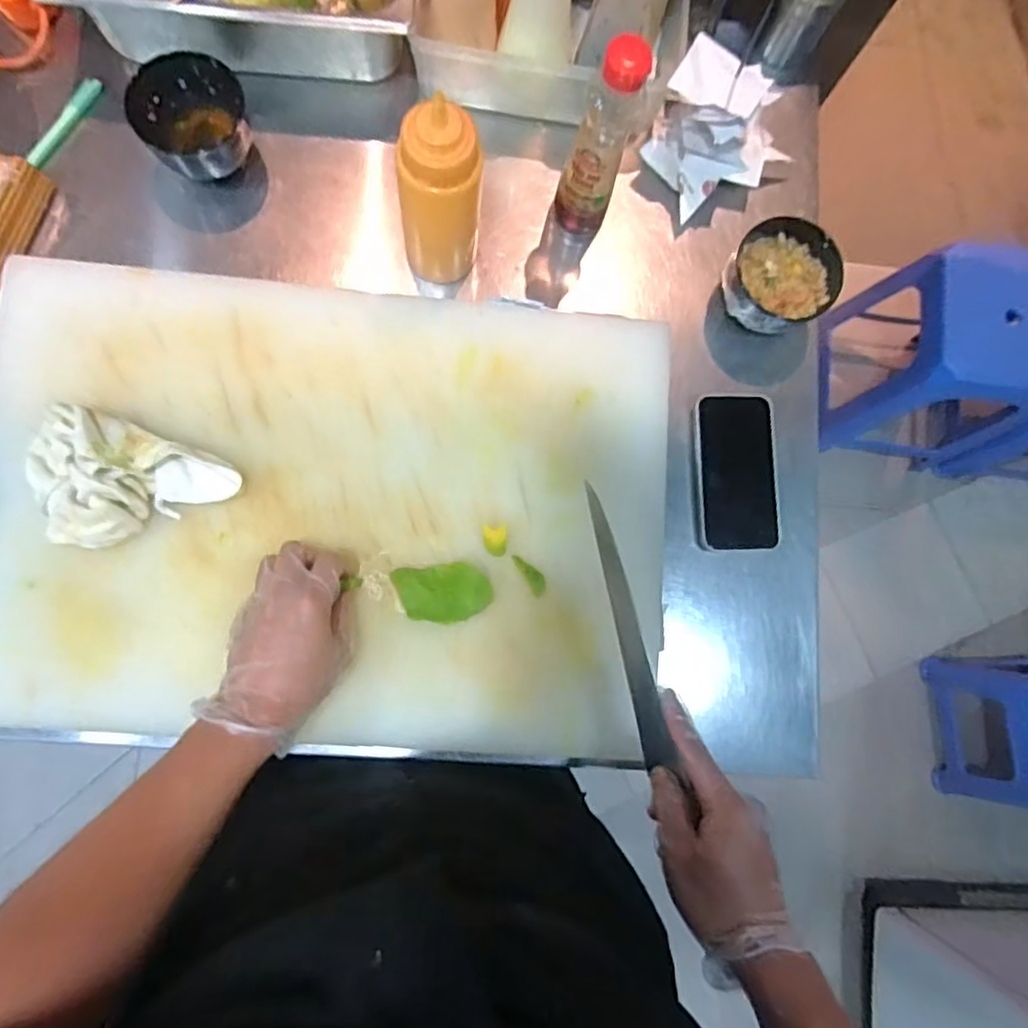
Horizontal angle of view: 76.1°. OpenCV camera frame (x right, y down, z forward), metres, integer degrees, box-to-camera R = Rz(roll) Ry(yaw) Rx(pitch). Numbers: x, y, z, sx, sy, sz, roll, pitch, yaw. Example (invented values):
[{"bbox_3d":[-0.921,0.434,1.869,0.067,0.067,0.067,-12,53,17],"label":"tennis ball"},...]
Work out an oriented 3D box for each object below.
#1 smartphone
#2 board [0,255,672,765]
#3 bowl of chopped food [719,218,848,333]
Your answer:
[{"bbox_3d":[0.211,-0.039,0.617,0.075,0.015,0.144,-1,91,-6],"label":"smartphone"},{"bbox_3d":[-0.160,-0.008,0.561,0.588,0.044,0.389,4,81,-4],"label":"board"},{"bbox_3d":[0.250,-0.223,0.624,0.095,0.072,0.092,1,82,-5],"label":"bowl of chopped food"}]

